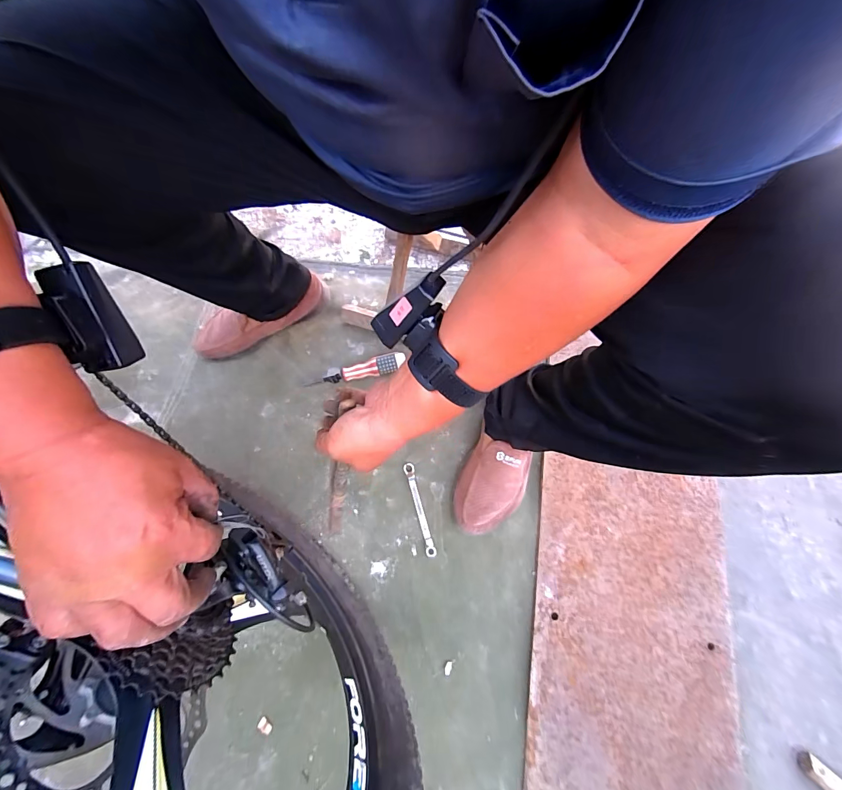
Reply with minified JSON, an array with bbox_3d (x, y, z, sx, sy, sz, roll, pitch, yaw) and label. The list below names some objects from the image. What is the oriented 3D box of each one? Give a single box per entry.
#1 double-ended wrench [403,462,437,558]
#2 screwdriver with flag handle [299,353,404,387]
[{"bbox_3d":[-0.002,0.175,0.594,0.016,0.010,0.143,-15,68,-3],"label":"double-ended wrench"},{"bbox_3d":[-0.114,-0.038,0.656,0.172,0.027,0.030,-13,68,-2],"label":"screwdriver with flag handle"}]

